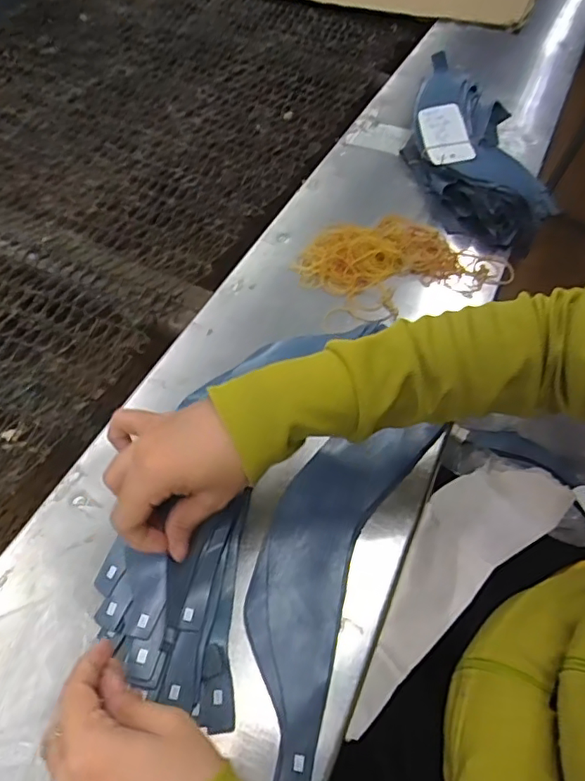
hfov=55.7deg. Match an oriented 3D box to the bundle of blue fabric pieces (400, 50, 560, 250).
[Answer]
[{"bbox_3d":[0.228,-0.310,0.710,0.172,0.066,0.319,-12,56,-14],"label":"bundle of blue fabric pieces"}]

